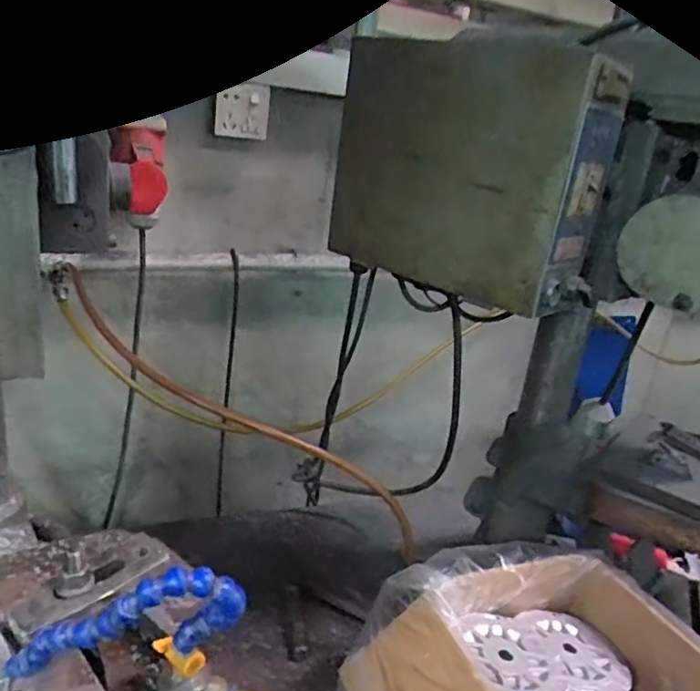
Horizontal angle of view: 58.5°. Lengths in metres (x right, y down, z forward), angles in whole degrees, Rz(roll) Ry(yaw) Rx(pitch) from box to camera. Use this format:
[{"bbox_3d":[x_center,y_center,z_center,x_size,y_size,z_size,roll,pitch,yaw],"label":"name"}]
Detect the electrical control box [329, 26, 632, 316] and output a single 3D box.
[{"bbox_3d":[0.127,-0.206,0.714,0.122,0.255,0.292,-12,28,-41],"label":"electrical control box"}]

